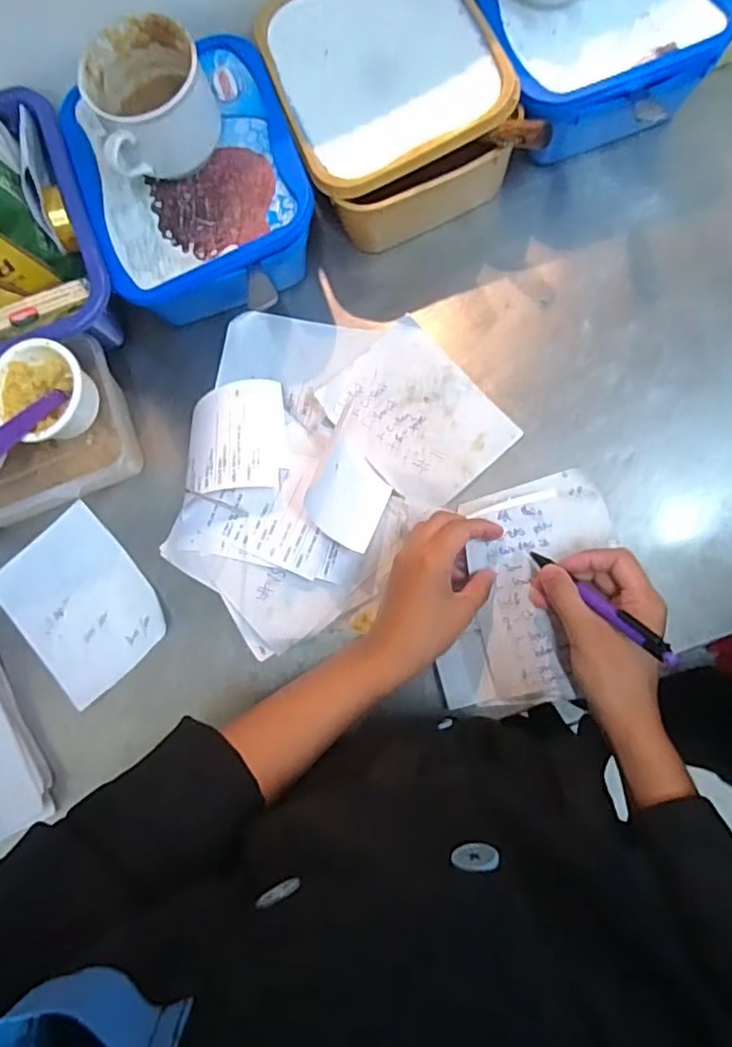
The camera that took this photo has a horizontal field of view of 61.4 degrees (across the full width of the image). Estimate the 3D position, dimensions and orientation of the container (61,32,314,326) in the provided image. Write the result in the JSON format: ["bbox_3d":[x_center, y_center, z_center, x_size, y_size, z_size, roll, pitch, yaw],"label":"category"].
[{"bbox_3d":[-0.135,-0.267,0.511,0.168,0.082,0.217,-21,80,2],"label":"container"}]

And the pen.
[{"bbox_3d":[0.153,0.051,0.411,0.011,0.011,0.134,-41,38,-2],"label":"pen"}]

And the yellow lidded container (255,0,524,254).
[{"bbox_3d":[0.017,-0.344,0.503,0.165,0.083,0.214,-20,80,2],"label":"yellow lidded container"}]

